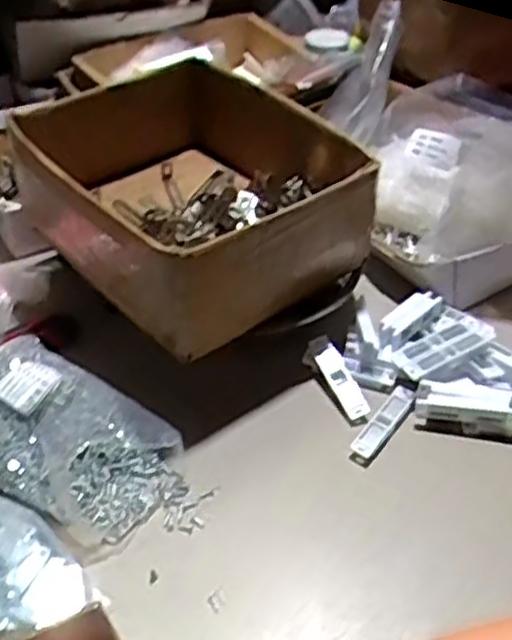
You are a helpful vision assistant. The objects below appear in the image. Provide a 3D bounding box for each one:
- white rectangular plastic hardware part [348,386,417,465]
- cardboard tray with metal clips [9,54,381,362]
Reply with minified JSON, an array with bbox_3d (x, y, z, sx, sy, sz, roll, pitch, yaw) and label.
[{"bbox_3d":[0.121,0.101,0.724,0.025,0.007,0.090,30,61,25],"label":"white rectangular plastic hardware part"},{"bbox_3d":[-0.079,-0.137,0.795,0.266,0.132,0.336,-33,52,-31],"label":"cardboard tray with metal clips"}]

